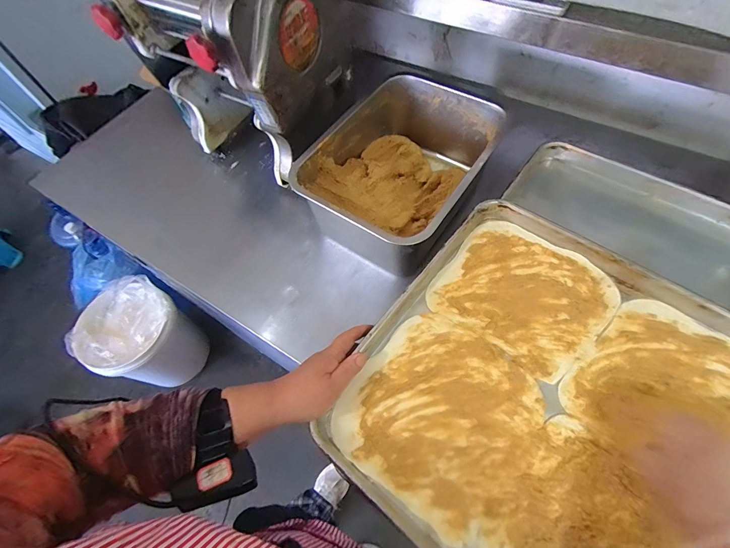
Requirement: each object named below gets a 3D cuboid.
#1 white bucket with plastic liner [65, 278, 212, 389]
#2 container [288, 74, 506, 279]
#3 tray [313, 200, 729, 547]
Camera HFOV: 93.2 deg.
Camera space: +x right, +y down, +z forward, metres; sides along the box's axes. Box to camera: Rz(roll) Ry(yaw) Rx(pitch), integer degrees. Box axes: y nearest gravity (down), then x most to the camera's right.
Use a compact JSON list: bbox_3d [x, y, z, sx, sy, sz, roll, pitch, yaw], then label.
[{"bbox_3d":[-0.744,0.216,1.166,0.288,0.357,0.285,0,61,0],"label":"white bucket with plastic liner"},{"bbox_3d":[0.065,-0.181,0.651,0.264,0.168,0.350,32,66,16],"label":"container"},{"bbox_3d":[0.294,0.192,0.341,0.611,0.038,0.398,33,67,21],"label":"tray"}]

